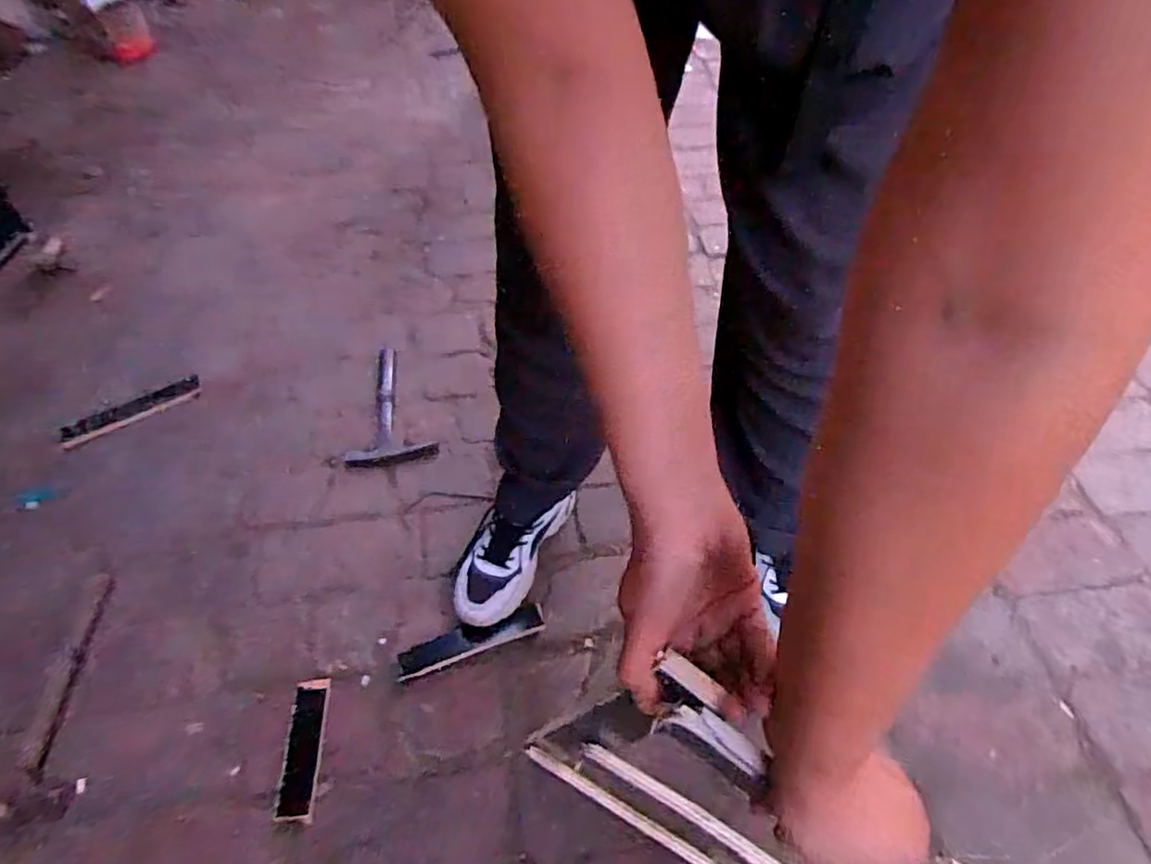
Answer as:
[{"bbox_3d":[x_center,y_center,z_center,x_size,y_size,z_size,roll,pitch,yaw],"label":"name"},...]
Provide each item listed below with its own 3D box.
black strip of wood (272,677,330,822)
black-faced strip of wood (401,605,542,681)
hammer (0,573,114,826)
[{"bbox_3d":[-0.342,0.395,0.790,0.047,0.008,0.160,-4,52,-3],"label":"black strip of wood"},{"bbox_3d":[-0.146,0.291,0.881,0.204,0.012,0.047,-17,54,-13],"label":"black-faced strip of wood"},{"bbox_3d":[-0.670,0.337,0.837,0.105,0.049,0.325,-4,52,-3],"label":"hammer"}]

